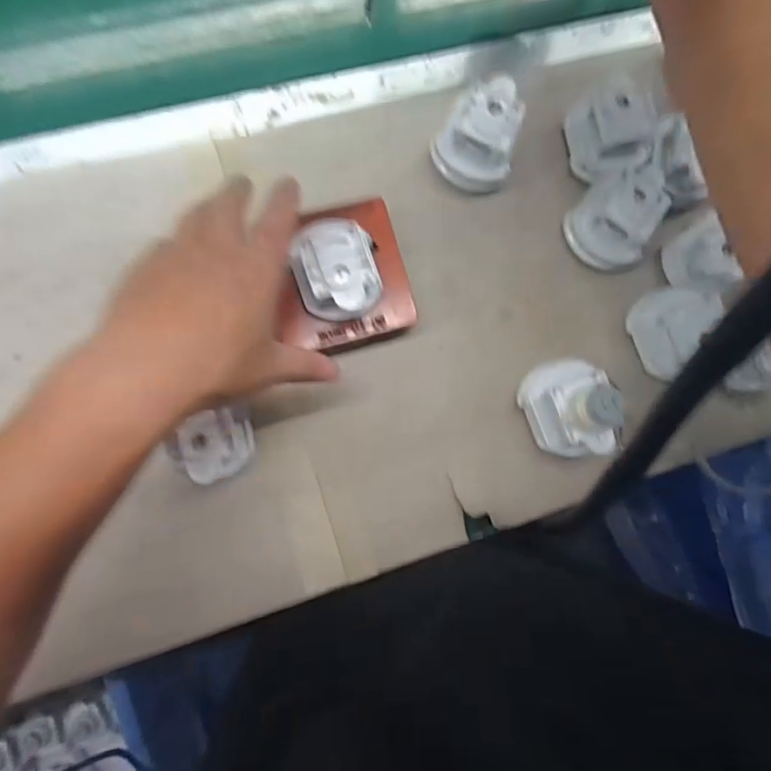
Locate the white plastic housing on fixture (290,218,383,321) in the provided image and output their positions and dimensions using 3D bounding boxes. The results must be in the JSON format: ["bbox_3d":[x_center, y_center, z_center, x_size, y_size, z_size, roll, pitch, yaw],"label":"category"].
[{"bbox_3d":[-0.032,-0.078,0.354,0.057,0.026,0.067,-12,85,-7],"label":"white plastic housing on fixture"}]

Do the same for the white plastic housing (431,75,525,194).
[{"bbox_3d":[0.075,-0.193,0.397,0.060,0.053,0.070,27,82,-4],"label":"white plastic housing"}]

